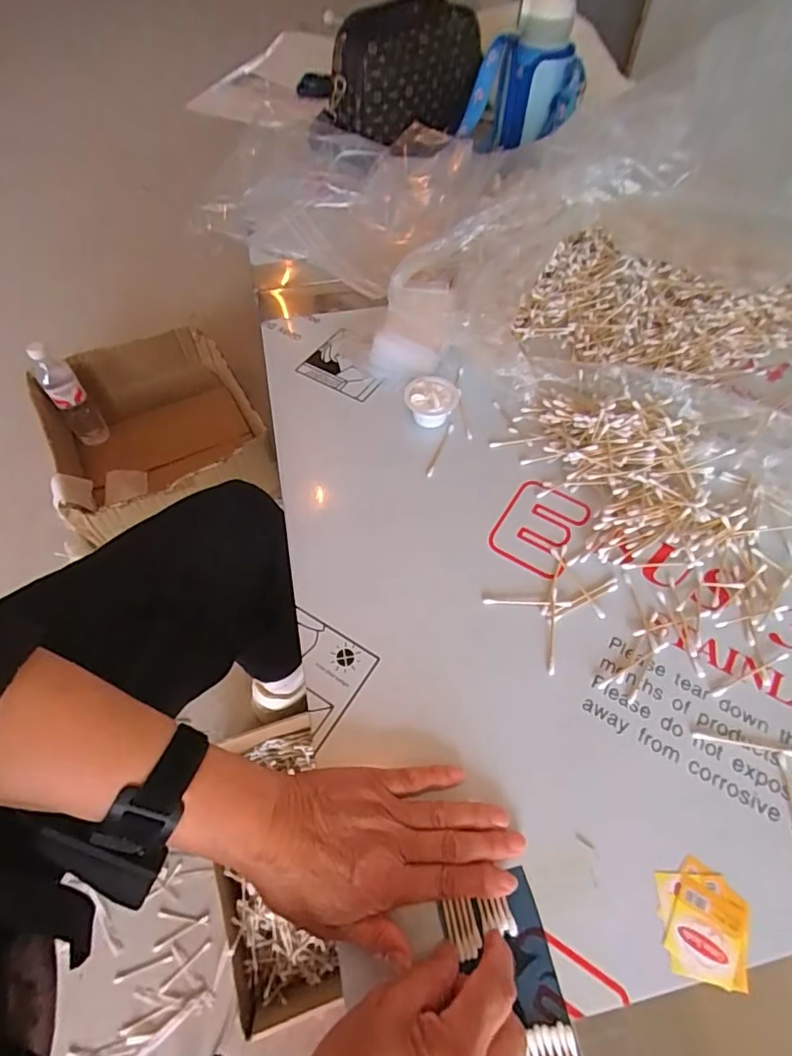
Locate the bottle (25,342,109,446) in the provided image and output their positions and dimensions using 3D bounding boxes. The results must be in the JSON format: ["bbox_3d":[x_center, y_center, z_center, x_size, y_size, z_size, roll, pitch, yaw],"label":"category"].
[{"bbox_3d":[-0.654,-0.254,1.059,0.069,0.233,0.060,-34,64,-21],"label":"bottle"}]

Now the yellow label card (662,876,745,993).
[{"bbox_3d":[0.192,0.246,0.324,0.040,0.004,0.047,28,63,17],"label":"yellow label card"}]

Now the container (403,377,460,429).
[{"bbox_3d":[0.036,-0.129,0.541,0.052,0.028,0.049,0,59,1],"label":"container"}]

